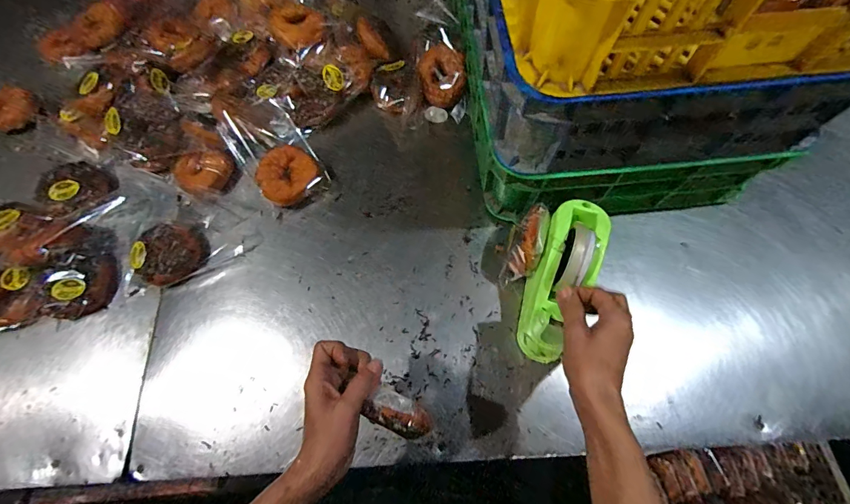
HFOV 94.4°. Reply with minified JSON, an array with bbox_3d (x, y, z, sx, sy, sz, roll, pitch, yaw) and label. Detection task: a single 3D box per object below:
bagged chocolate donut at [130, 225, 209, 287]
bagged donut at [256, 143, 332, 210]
[{"bbox_3d":[-0.385,0.002,0.597,0.096,0.038,0.102,-1,70,3],"label":"bagged chocolate donut"},{"bbox_3d":[-0.218,-0.122,0.632,0.096,0.035,0.093,-41,73,-11],"label":"bagged donut"}]

